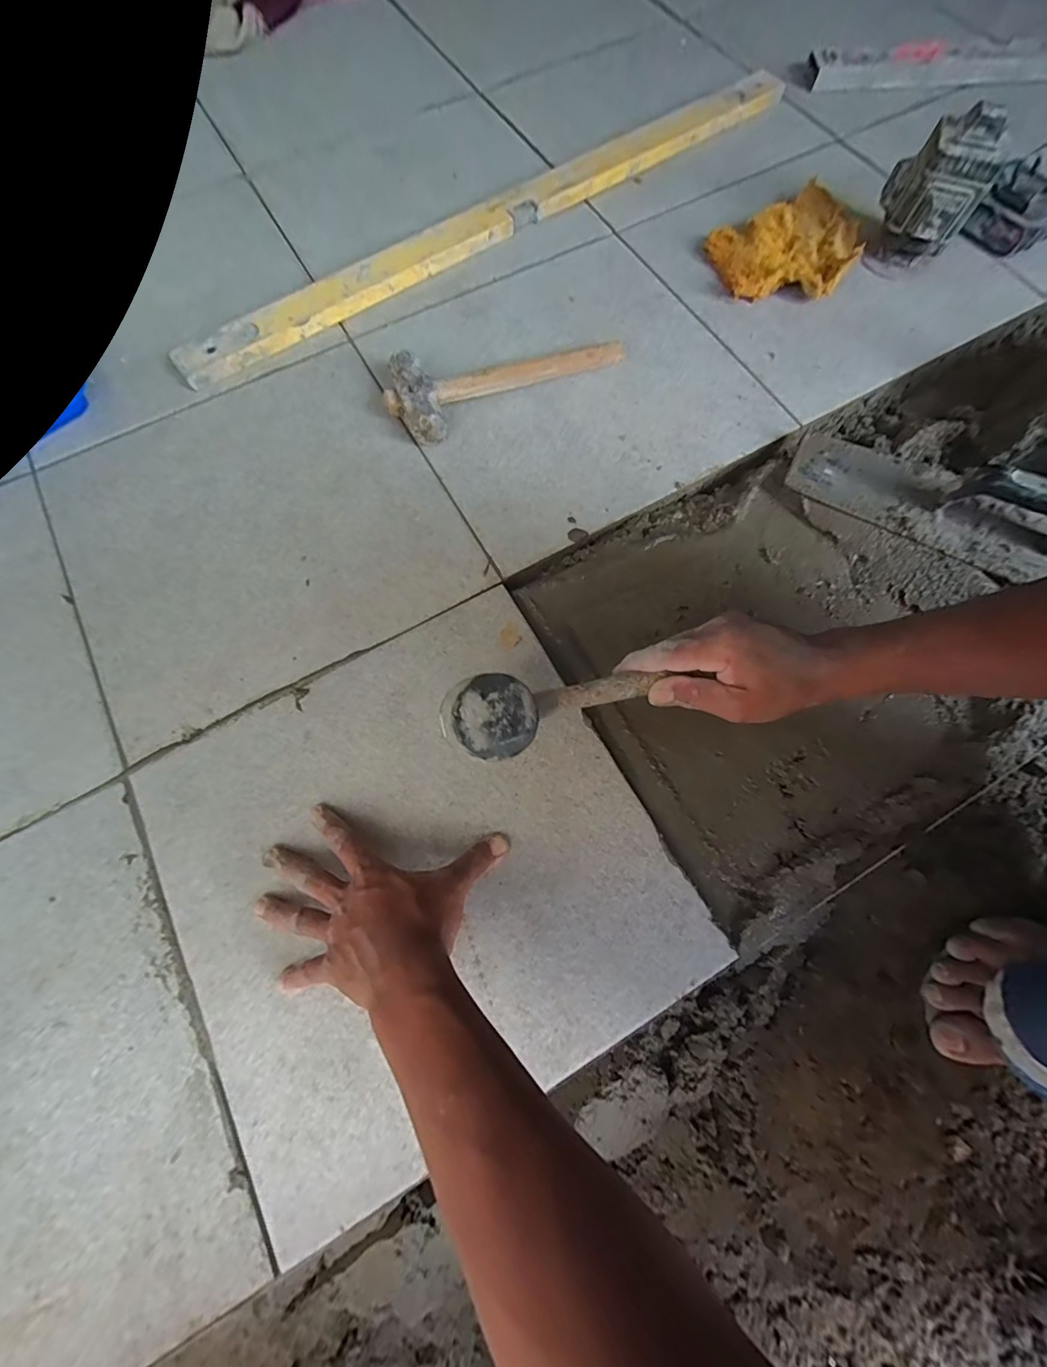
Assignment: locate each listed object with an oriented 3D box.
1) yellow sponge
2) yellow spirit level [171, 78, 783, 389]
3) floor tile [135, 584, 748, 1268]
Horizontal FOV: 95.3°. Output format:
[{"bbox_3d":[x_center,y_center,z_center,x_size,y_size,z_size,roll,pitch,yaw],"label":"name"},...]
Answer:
[{"bbox_3d":[0.335,-0.573,0.623,0.183,0.040,0.182,7,73,3],"label":"yellow sponge"},{"bbox_3d":[-0.031,-0.623,0.643,0.934,0.033,0.056,-32,75,-8],"label":"yellow spirit level"},{"bbox_3d":[-0.096,0.154,0.418,0.395,0.006,0.393,-29,74,-8],"label":"floor tile"}]

